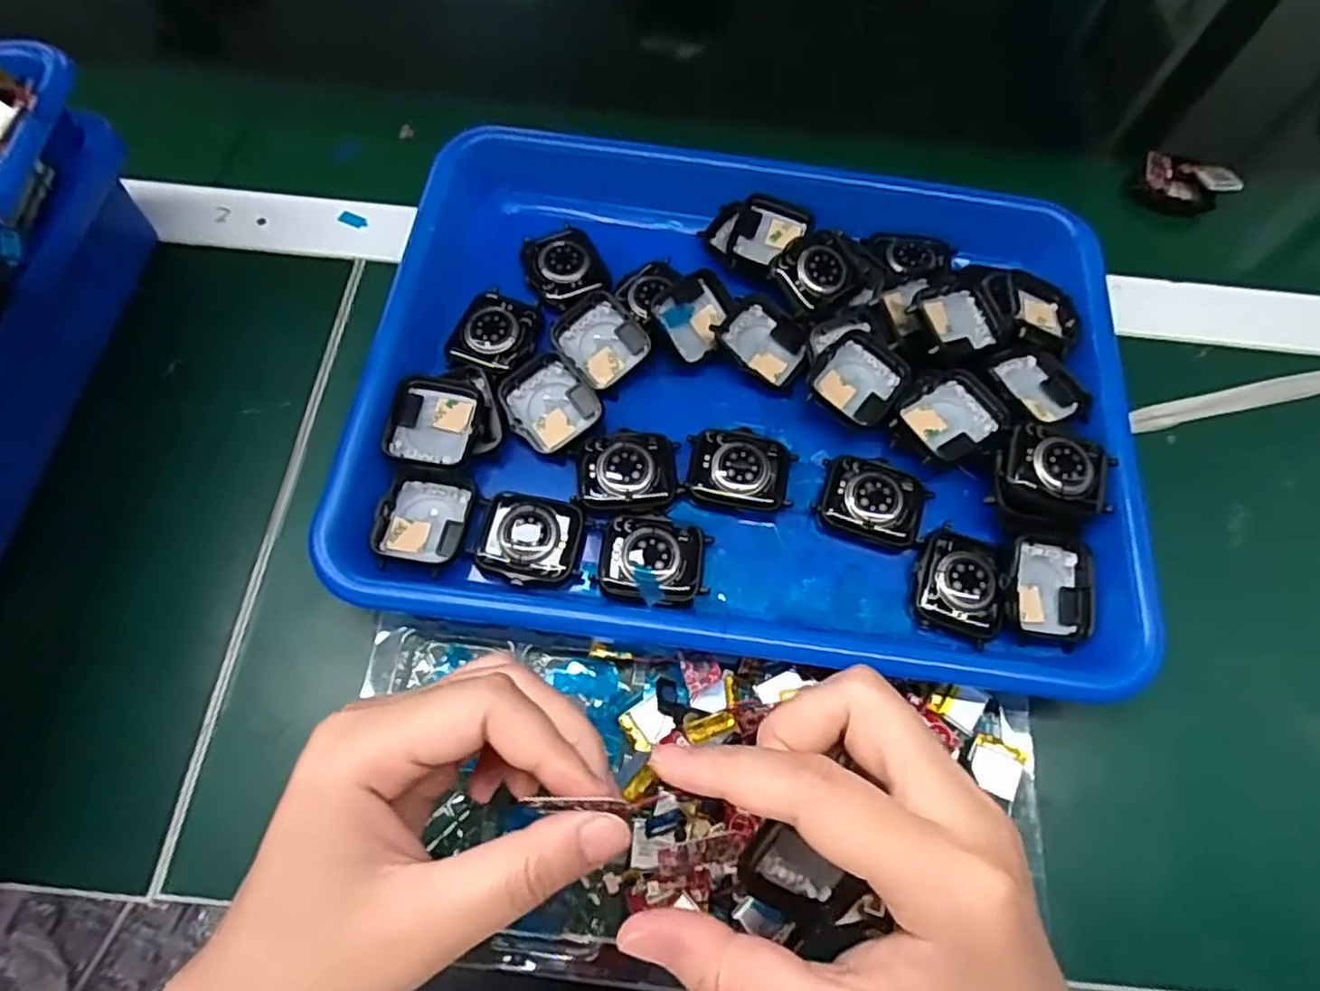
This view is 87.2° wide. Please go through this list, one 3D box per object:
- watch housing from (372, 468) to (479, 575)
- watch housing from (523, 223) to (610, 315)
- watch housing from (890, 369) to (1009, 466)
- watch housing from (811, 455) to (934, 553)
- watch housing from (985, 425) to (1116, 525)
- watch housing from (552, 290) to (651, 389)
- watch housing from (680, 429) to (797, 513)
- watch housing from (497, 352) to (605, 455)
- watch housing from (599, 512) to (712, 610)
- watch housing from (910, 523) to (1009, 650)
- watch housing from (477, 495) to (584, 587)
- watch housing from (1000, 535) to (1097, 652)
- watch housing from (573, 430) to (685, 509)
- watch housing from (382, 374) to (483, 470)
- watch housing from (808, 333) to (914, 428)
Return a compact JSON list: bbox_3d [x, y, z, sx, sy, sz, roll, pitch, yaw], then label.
[{"bbox_3d":[-0.098,0.011,0.289,0.036,0.009,0.040,11,66,3],"label":"watch housing"},{"bbox_3d":[-0.046,-0.112,0.338,0.038,0.010,0.047,-21,68,-11],"label":"watch housing"},{"bbox_3d":[0.128,-0.033,0.304,0.049,0.010,0.036,-35,72,-16],"label":"watch housing"},{"bbox_3d":[0.093,0.001,0.299,0.045,0.012,0.037,17,66,5],"label":"watch housing"},{"bbox_3d":[0.164,-0.008,0.286,0.046,0.013,0.036,16,66,5],"label":"watch housing"},{"bbox_3d":[-0.028,-0.073,0.323,0.040,0.015,0.037,42,71,15],"label":"watch housing"},{"bbox_3d":[0.035,-0.012,0.301,0.045,0.009,0.034,12,66,3],"label":"watch housing"},{"bbox_3d":[-0.050,-0.041,0.311,0.037,0.012,0.041,-37,72,-17],"label":"watch housing"},{"bbox_3d":[-0.003,0.026,0.284,0.043,0.009,0.036,13,66,4],"label":"watch housing"},{"bbox_3d":[0.124,0.035,0.285,0.034,0.009,0.045,14,66,4],"label":"watch housing"},{"bbox_3d":[-0.053,0.017,0.284,0.040,0.010,0.035,10,66,2],"label":"watch housing"},{"bbox_3d":[0.159,0.038,0.286,0.038,0.017,0.045,8,66,1],"label":"watch housing"},{"bbox_3d":[-0.013,-0.012,0.298,0.043,0.008,0.035,3,66,-1],"label":"watch housing"},{"bbox_3d":[-0.096,-0.032,0.299,0.035,0.013,0.041,9,66,2],"label":"watch housing"},{"bbox_3d":[0.090,-0.052,0.310,0.037,0.010,0.042,35,69,13],"label":"watch housing"}]

